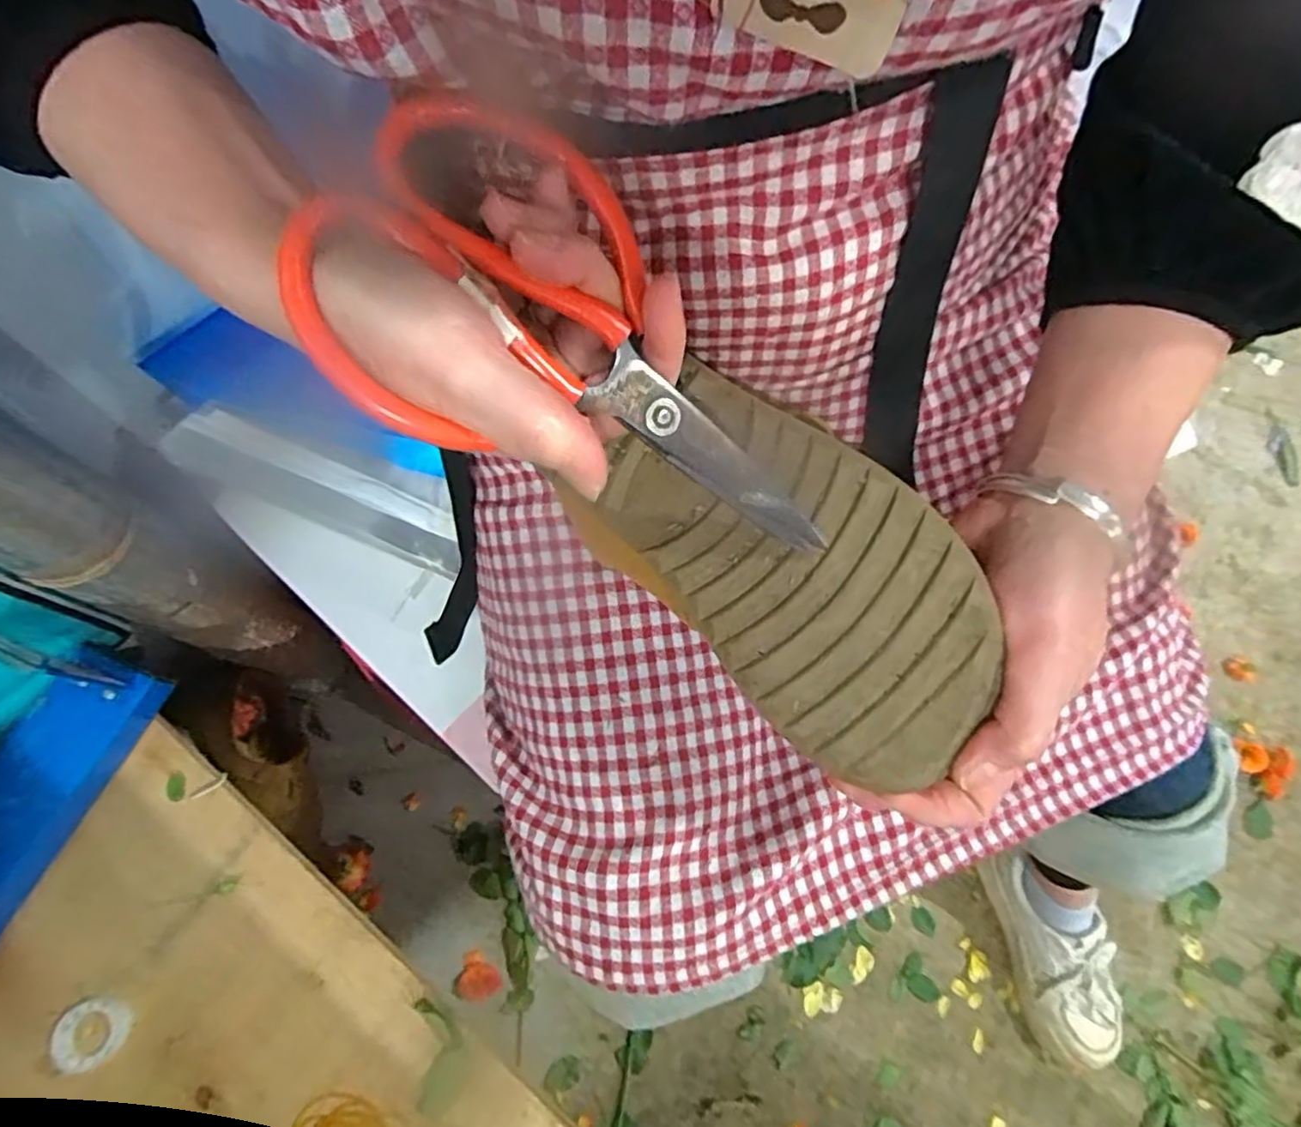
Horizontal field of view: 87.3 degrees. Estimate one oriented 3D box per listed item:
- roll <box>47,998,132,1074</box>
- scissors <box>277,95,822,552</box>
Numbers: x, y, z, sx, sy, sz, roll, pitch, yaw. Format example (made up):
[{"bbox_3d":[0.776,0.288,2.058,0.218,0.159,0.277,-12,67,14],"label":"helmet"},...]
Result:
[{"bbox_3d":[-0.351,0.294,0.425,0.042,0.005,0.040,1,70,-4],"label":"roll"},{"bbox_3d":[-0.013,-0.060,0.214,0.178,0.013,0.101,33,72,-17],"label":"scissors"}]

